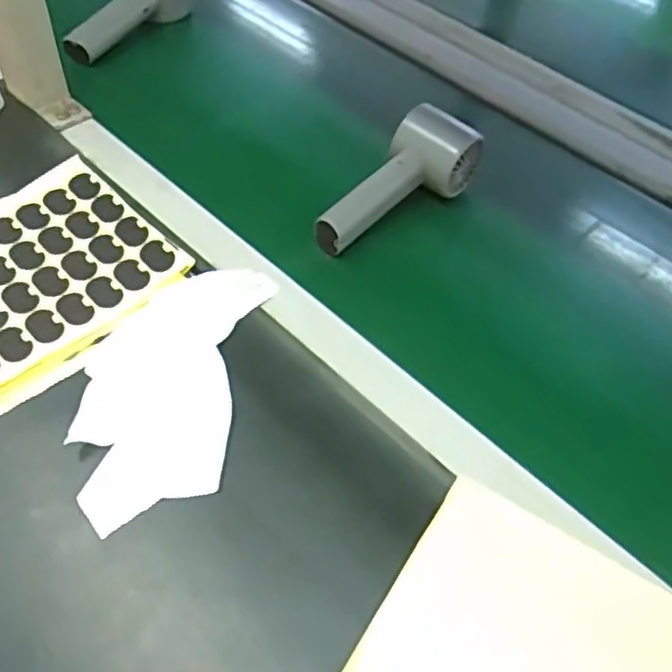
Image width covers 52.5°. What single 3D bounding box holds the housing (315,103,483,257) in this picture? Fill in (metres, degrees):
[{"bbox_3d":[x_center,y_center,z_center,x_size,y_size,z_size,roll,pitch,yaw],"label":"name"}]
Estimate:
[{"bbox_3d":[0.051,-0.109,0.519,0.062,0.057,0.148,29,55,16],"label":"housing"}]

